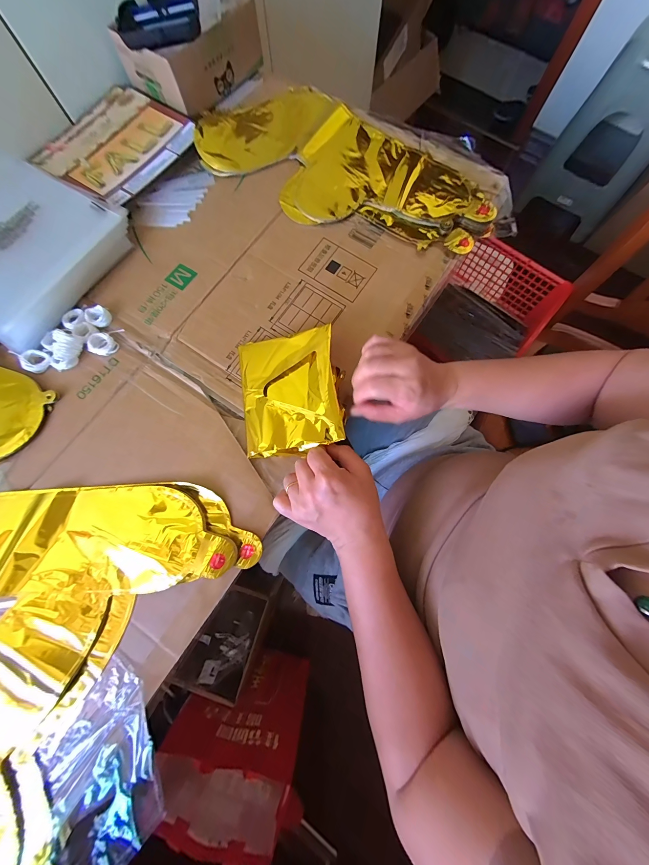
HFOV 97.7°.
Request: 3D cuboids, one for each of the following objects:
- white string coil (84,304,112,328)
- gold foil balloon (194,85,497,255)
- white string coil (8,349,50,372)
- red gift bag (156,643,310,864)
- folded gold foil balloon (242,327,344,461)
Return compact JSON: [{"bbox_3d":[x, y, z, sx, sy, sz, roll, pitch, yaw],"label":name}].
[{"bbox_3d":[-0.292,-0.150,0.366,0.028,0.010,0.026,0,78,-1],"label":"white string coil"},{"bbox_3d":[0.023,-0.392,0.418,0.436,0.014,0.212,35,80,6],"label":"gold foil balloon"},{"bbox_3d":[-0.363,-0.091,0.350,0.040,0.010,0.028,25,79,4],"label":"white string coil"},{"bbox_3d":[-0.208,0.744,0.718,0.265,0.359,0.191,20,78,5],"label":"red gift bag"},{"bbox_3d":[-0.040,-0.048,0.333,0.115,0.020,0.143,-10,75,10],"label":"folded gold foil balloon"}]

